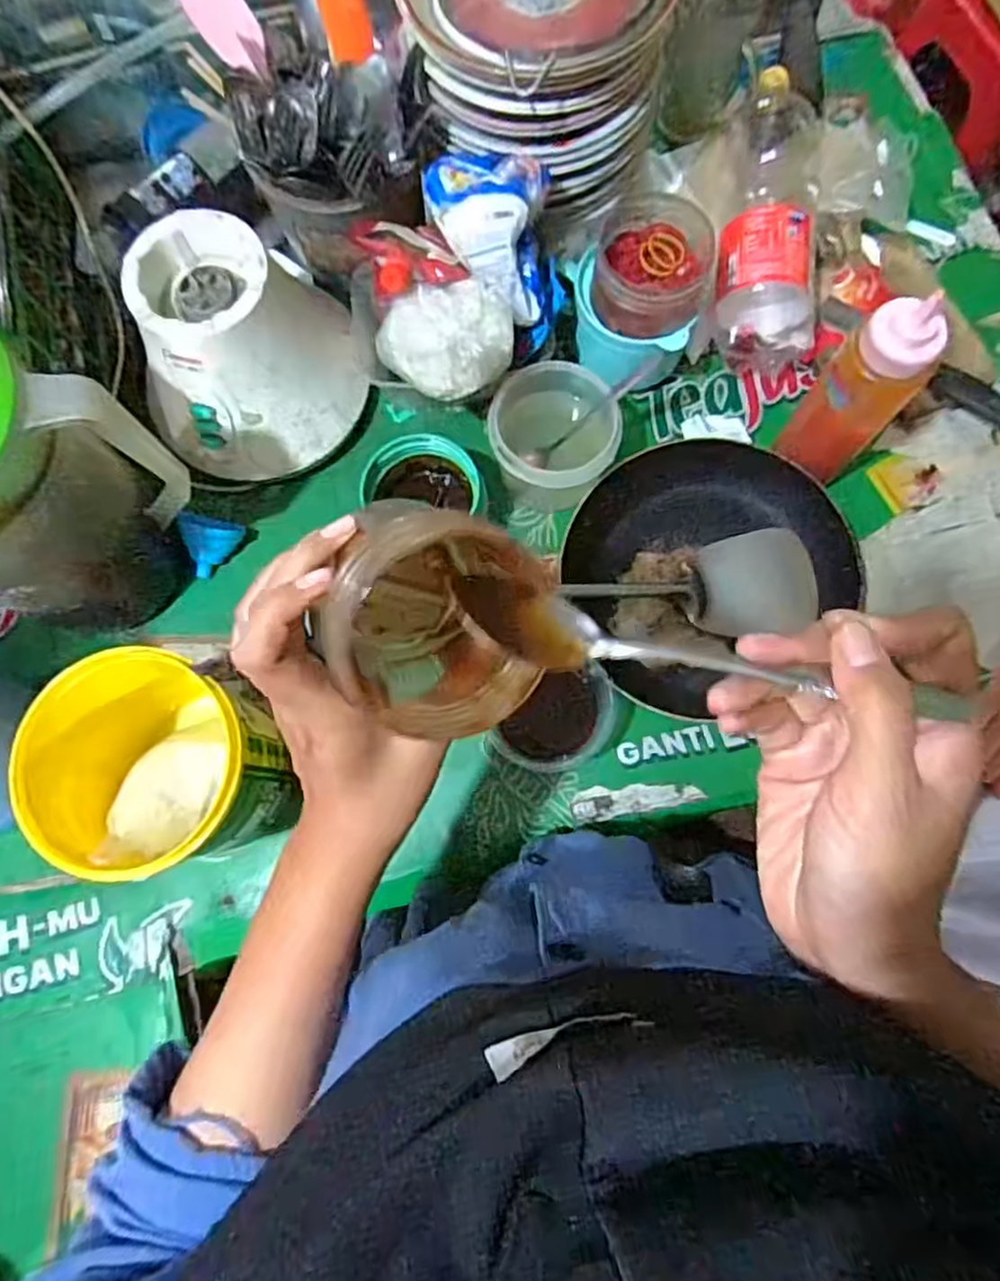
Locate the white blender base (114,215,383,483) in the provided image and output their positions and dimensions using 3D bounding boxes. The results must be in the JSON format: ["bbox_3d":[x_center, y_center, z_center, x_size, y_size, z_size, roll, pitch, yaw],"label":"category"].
[{"bbox_3d":[-0.202,-0.227,0.579,0.157,0.134,0.148,12,76,2],"label":"white blender base"}]

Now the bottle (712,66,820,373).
[{"bbox_3d":[0.249,-0.385,0.652,0.091,0.093,0.285,10,76,1],"label":"bottle"}]

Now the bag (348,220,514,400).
[{"bbox_3d":[-0.047,-0.255,0.526,0.096,0.059,0.132,-12,76,-4],"label":"bag"}]

